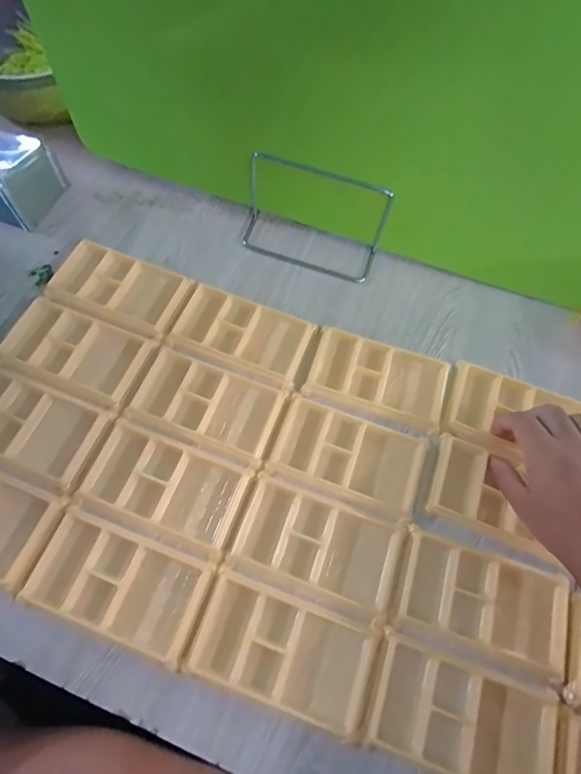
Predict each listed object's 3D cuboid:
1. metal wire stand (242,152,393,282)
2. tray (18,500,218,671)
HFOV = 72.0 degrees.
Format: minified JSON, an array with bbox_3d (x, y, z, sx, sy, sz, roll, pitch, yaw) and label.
[{"bbox_3d":[0.026,-0.180,0.427,0.157,0.083,0.063,17,68,4],"label":"metal wire stand"},{"bbox_3d":[-0.136,0.155,0.321,0.137,0.013,0.080,20,68,5],"label":"tray"}]

